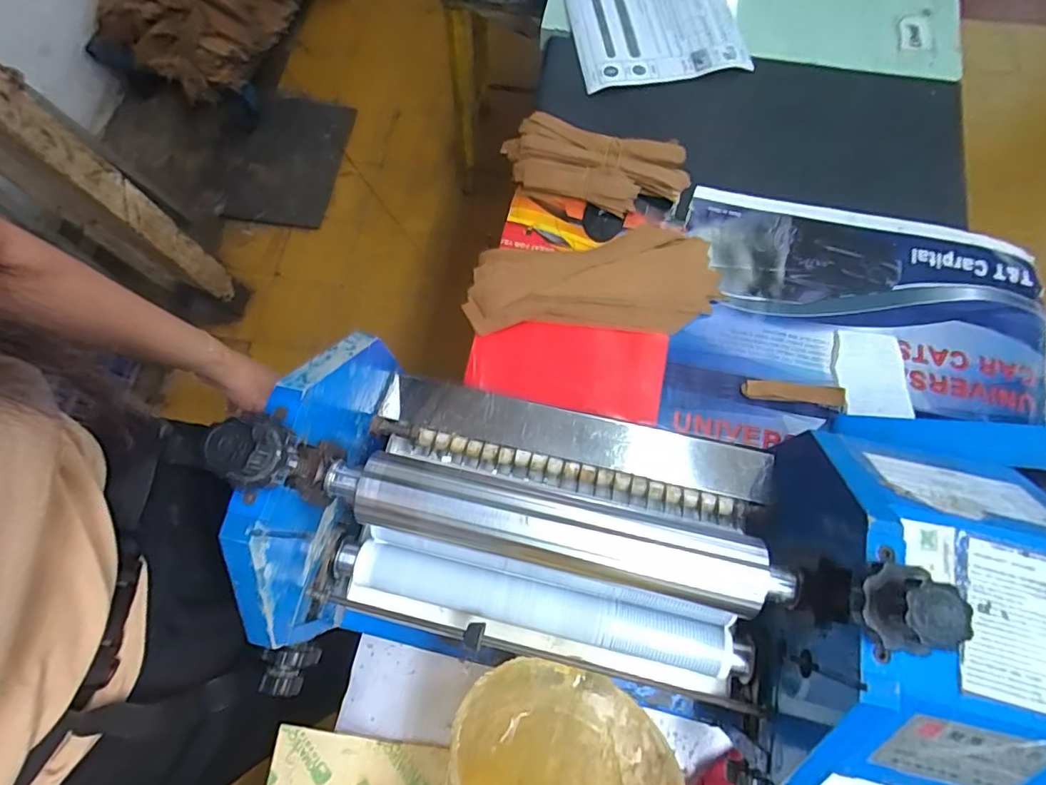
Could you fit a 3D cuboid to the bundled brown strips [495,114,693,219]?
[{"bbox_3d":[0.080,-0.260,0.614,0.206,0.029,0.099,14,74,7],"label":"bundled brown strips"}]

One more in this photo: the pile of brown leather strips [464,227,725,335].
[{"bbox_3d":[0.074,-0.118,0.573,0.261,0.026,0.113,-5,73,1],"label":"pile of brown leather strips"}]

